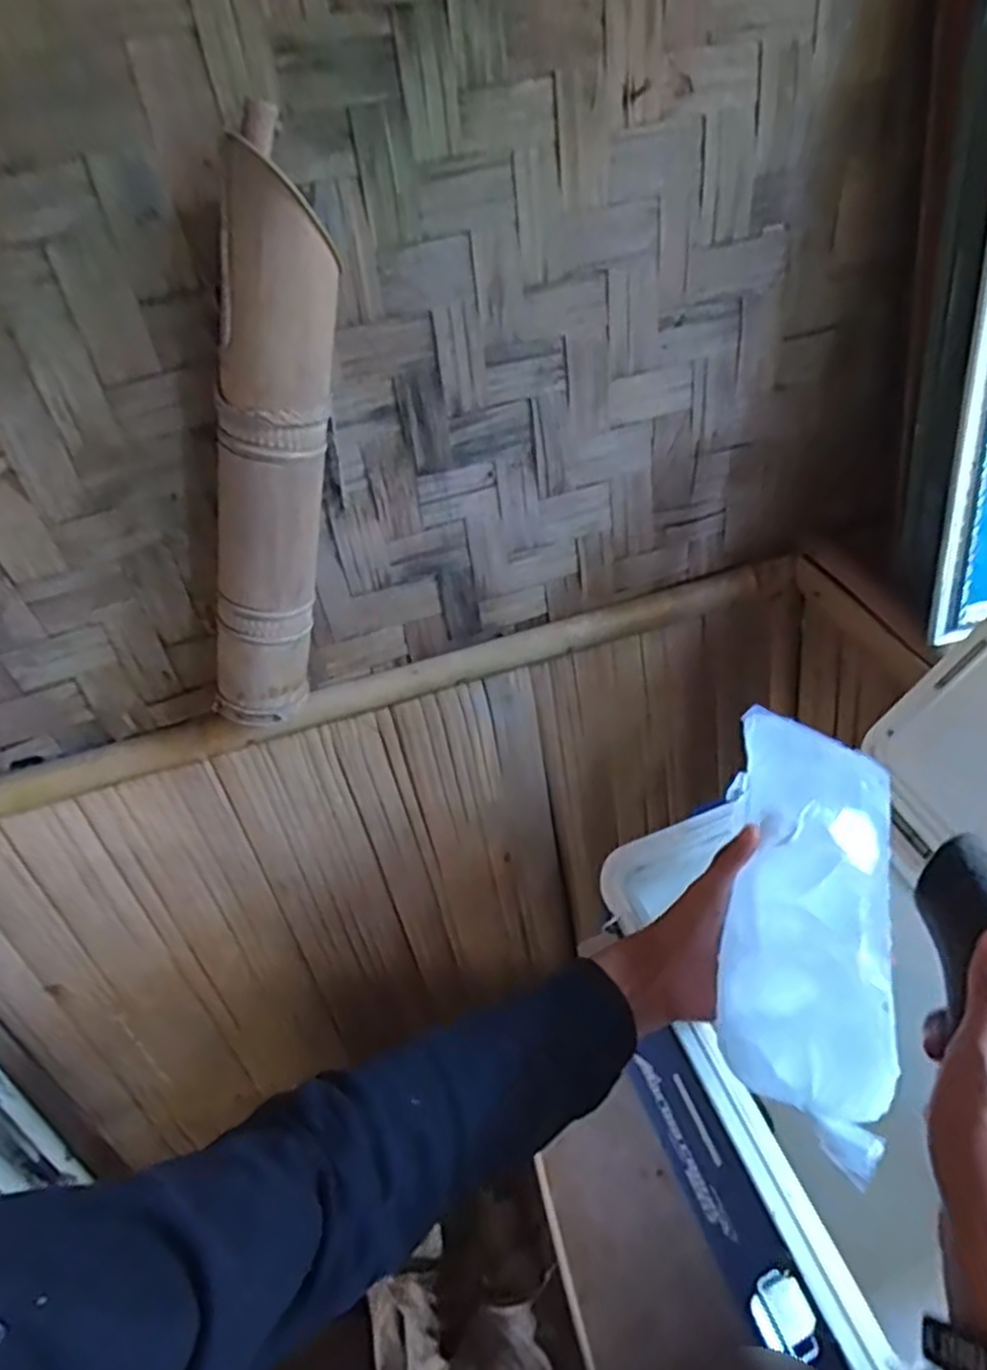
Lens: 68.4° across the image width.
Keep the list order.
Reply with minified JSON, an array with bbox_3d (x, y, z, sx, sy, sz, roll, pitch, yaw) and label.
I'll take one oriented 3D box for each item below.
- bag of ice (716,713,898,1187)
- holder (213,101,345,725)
[{"bbox_3d":[0.198,0.133,0.443,0.099,0.050,0.254,6,58,12],"label":"bag of ice"},{"bbox_3d":[-0.165,-0.153,0.547,0.080,0.434,0.063,-17,44,-39],"label":"holder"}]

